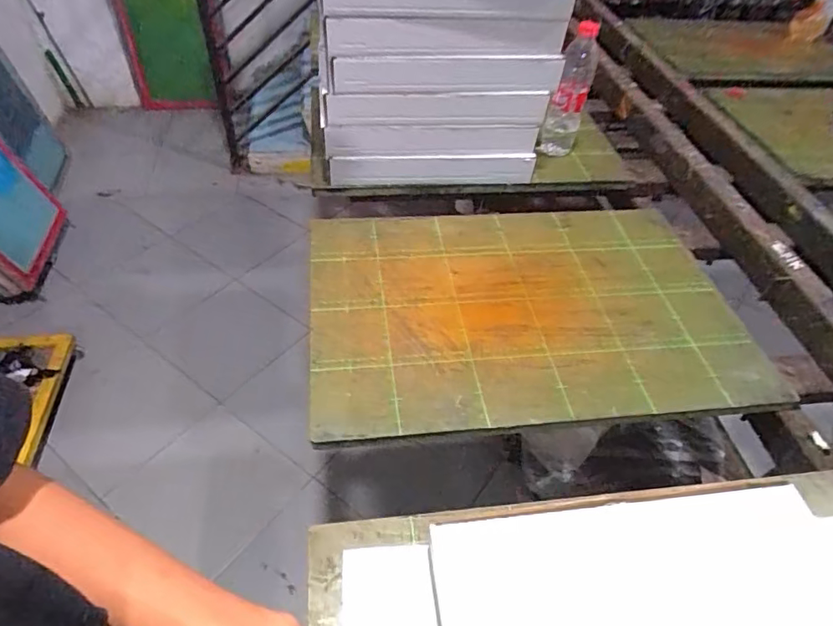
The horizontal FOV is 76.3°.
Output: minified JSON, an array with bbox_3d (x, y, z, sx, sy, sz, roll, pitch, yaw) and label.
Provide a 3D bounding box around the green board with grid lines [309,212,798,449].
[{"bbox_3d":[0.145,-0.017,0.732,0.567,0.022,0.385,-2,47,-7],"label":"green board with grid lines"}]

